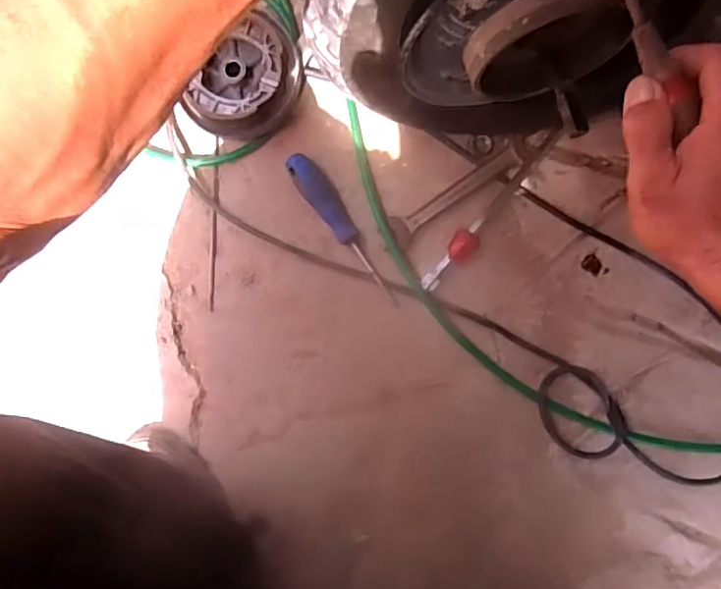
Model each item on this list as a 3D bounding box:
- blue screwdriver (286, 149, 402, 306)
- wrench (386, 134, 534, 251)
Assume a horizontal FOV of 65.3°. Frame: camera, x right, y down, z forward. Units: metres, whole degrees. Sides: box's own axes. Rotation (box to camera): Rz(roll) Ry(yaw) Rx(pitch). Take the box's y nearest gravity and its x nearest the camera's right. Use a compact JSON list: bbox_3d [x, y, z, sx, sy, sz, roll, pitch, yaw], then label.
[{"bbox_3d":[-0.020,-0.065,0.569,0.029,0.025,0.175,-30,89,-1],"label":"blue screwdriver"},{"bbox_3d":[0.100,-0.105,0.573,0.168,0.013,0.030,-34,89,-1],"label":"wrench"}]

